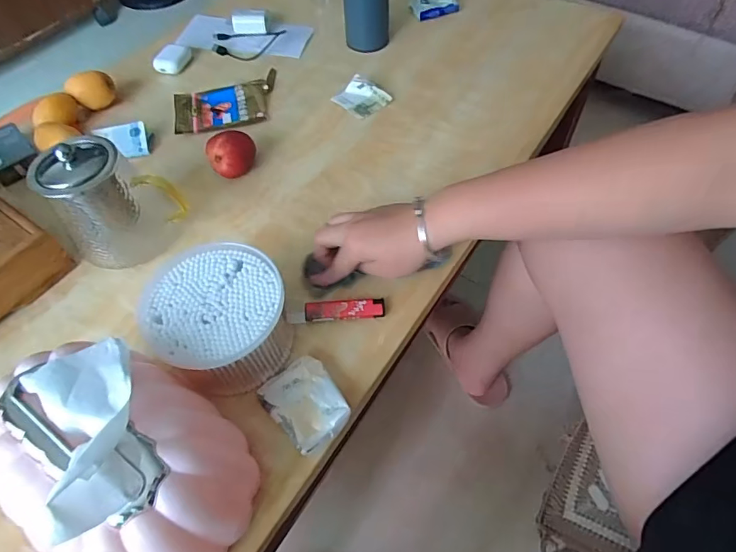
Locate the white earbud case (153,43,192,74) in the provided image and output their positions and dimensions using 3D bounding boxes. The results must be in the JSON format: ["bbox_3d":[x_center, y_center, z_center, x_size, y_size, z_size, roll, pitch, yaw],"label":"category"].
[{"bbox_3d":[-0.295,-0.332,0.695,0.032,0.025,0.061,15,59,13],"label":"white earbud case"}]

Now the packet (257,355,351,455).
[{"bbox_3d":[-0.055,0.112,0.405,0.058,0.017,0.077,-35,61,-18],"label":"packet"}]

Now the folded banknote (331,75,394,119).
[{"bbox_3d":[-0.009,-0.254,0.638,0.066,0.027,0.058,35,65,23],"label":"folded banknote"}]

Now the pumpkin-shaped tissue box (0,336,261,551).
[{"bbox_3d":[-0.173,0.126,0.325,0.173,0.136,0.121,29,62,20],"label":"pumpkin-shaped tissue box"}]

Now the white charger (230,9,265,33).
[{"bbox_3d":[-0.189,-0.405,0.728,0.053,0.032,0.022,-8,57,-1],"label":"white charger"}]

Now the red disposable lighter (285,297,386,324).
[{"bbox_3d":[-0.032,0.034,0.458,0.097,0.012,0.020,-5,57,0],"label":"red disposable lighter"}]

